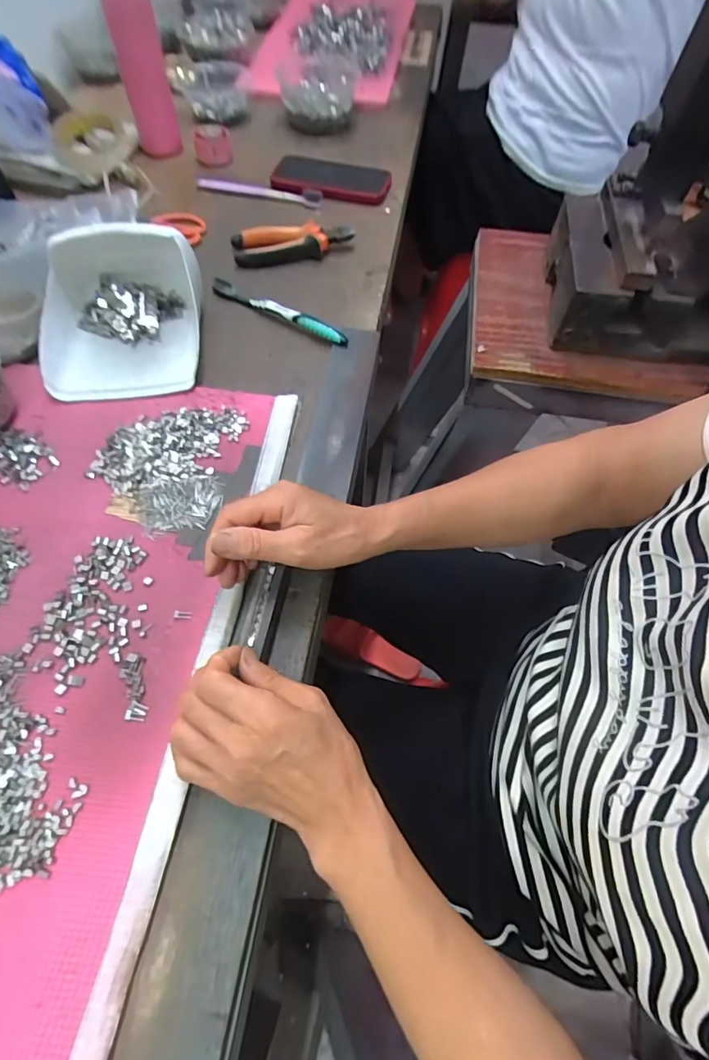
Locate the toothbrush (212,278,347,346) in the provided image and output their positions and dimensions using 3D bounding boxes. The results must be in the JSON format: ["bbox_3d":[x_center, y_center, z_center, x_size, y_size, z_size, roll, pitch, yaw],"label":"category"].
[{"bbox_3d":[-0.089,-0.253,0.548,0.184,0.020,0.015,29,65,13],"label":"toothbrush"}]

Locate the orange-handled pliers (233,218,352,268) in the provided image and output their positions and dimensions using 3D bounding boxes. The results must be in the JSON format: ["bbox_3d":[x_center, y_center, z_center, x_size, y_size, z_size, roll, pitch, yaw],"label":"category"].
[{"bbox_3d":[-0.077,-0.366,0.610,0.150,0.025,0.045,-11,61,-7],"label":"orange-handled pliers"}]

